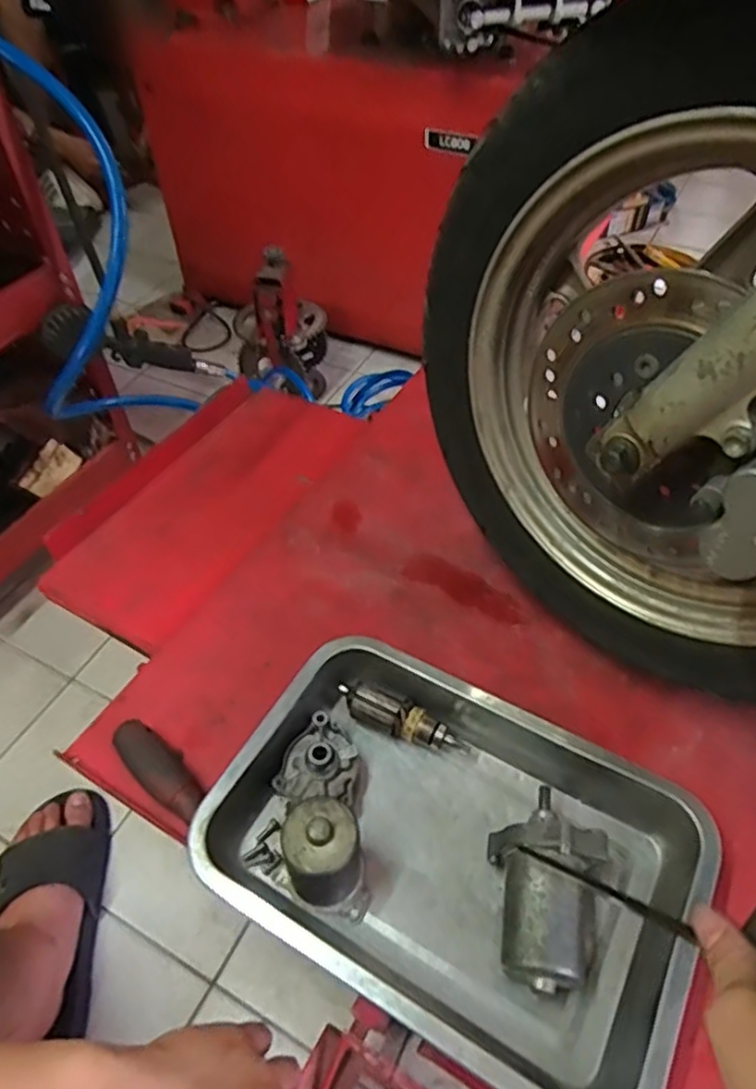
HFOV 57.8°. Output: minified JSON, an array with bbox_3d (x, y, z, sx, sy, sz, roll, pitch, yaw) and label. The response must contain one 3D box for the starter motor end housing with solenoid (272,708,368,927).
[{"bbox_3d":[-0.044,0.175,0.476,0.061,0.075,0.137,-5,50,-1],"label":"starter motor end housing with solenoid"}]

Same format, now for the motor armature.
[{"bbox_3d":[0.017,0.137,0.532,0.106,0.033,0.024,18,53,18],"label":"motor armature"}]

